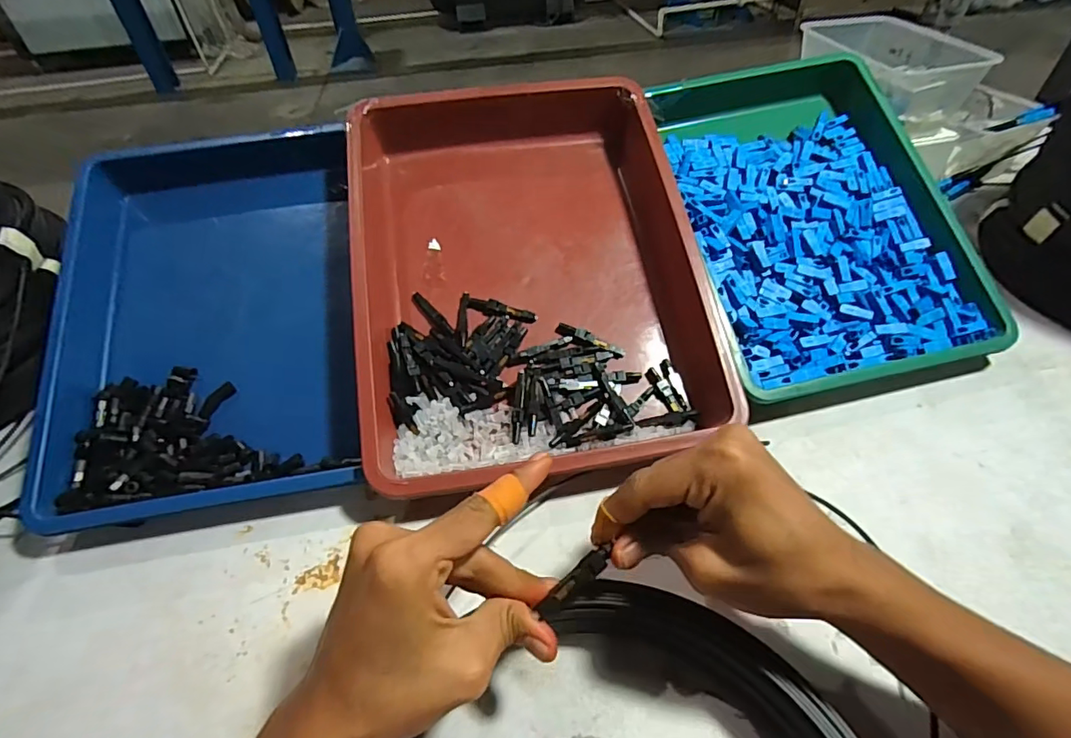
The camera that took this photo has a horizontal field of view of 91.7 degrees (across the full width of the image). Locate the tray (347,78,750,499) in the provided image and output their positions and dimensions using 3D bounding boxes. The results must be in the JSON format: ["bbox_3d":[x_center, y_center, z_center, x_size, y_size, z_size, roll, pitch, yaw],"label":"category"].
[{"bbox_3d":[-0.012,-0.092,0.429,0.269,0.057,0.358,-11,68,-7],"label":"tray"}]

